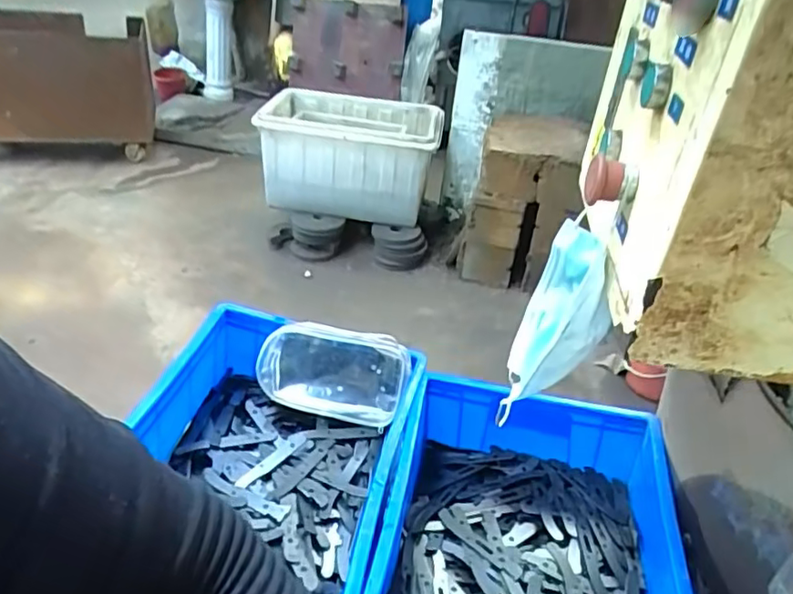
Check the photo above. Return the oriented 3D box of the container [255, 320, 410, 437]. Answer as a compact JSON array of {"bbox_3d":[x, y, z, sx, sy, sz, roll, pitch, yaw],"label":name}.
[{"bbox_3d":[-0.084,0.100,0.801,0.193,0.115,0.050,11,8,5],"label":"container"}]

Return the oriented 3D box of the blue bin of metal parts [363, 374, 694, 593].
[{"bbox_3d":[0.139,0.279,0.627,0.306,0.118,0.410,12,36,9],"label":"blue bin of metal parts"}]

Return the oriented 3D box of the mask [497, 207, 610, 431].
[{"bbox_3d":[0.145,0.020,0.524,0.068,0.158,0.104,13,36,10],"label":"mask"}]

